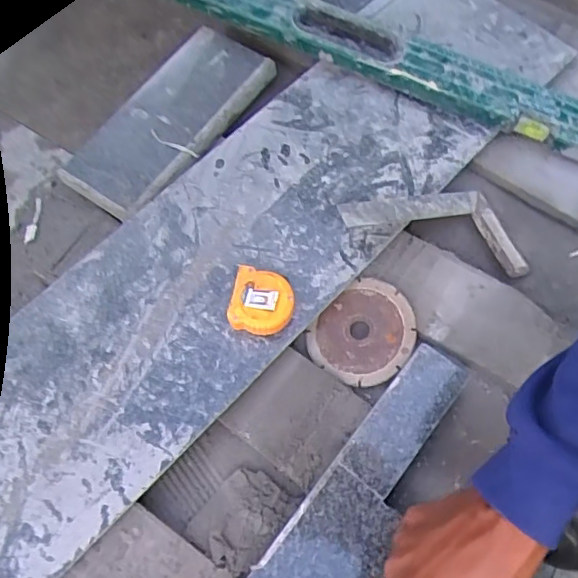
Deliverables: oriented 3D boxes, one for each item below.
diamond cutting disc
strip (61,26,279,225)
[{"bbox_3d":[0.074,0.043,0.555,0.090,0.008,0.105,42,89,19],"label":"diamond cutting disc"},{"bbox_3d":[-0.130,-0.189,0.625,0.107,0.022,0.245,34,71,13],"label":"strip"}]

